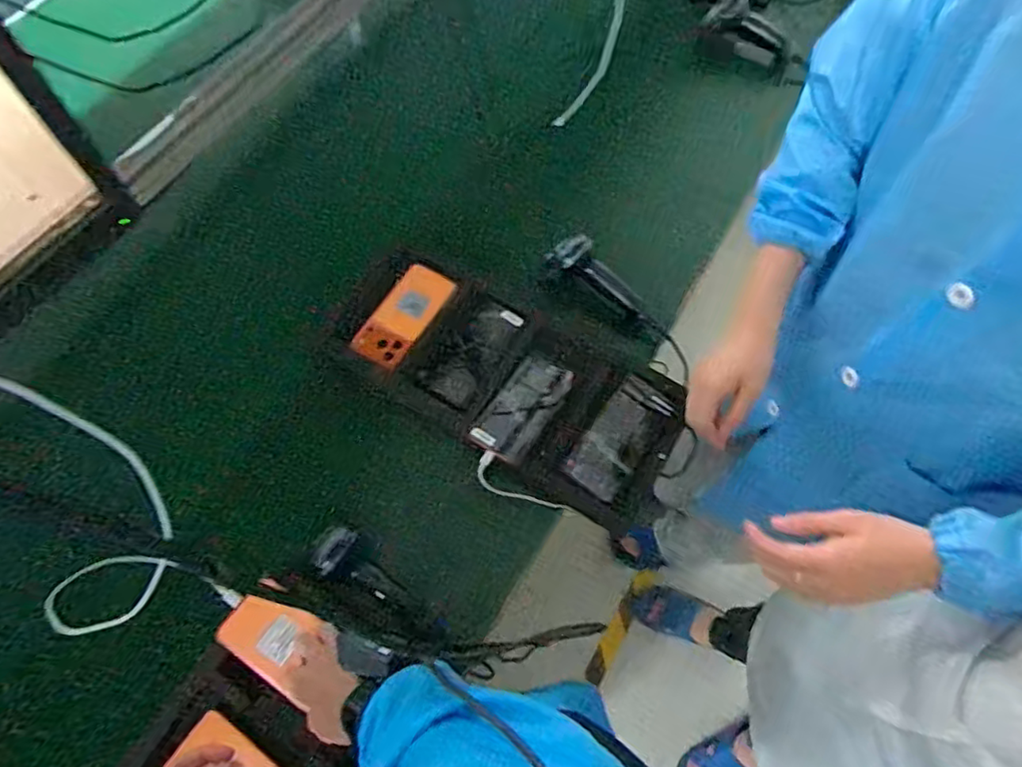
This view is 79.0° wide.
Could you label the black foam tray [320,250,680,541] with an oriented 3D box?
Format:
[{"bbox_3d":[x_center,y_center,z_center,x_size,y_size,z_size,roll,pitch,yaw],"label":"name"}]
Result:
[{"bbox_3d":[-0.005,-0.014,0.854,0.469,0.048,0.229,28,73,7],"label":"black foam tray"}]

